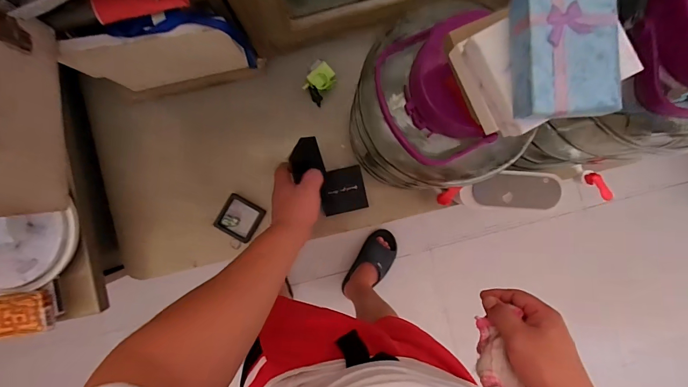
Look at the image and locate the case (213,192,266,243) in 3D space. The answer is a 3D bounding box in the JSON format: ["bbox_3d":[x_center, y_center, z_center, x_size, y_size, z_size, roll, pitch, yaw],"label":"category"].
[{"bbox_3d":[-0.189,0.044,0.667,0.077,0.020,0.069,28,78,4],"label":"case"}]

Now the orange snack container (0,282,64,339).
[{"bbox_3d":[-0.498,0.181,0.561,0.117,0.055,0.064,-7,90,-2],"label":"orange snack container"}]

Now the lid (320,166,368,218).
[{"bbox_3d":[-0.002,-0.005,0.676,0.080,0.015,0.079,-12,90,-2],"label":"lid"}]

